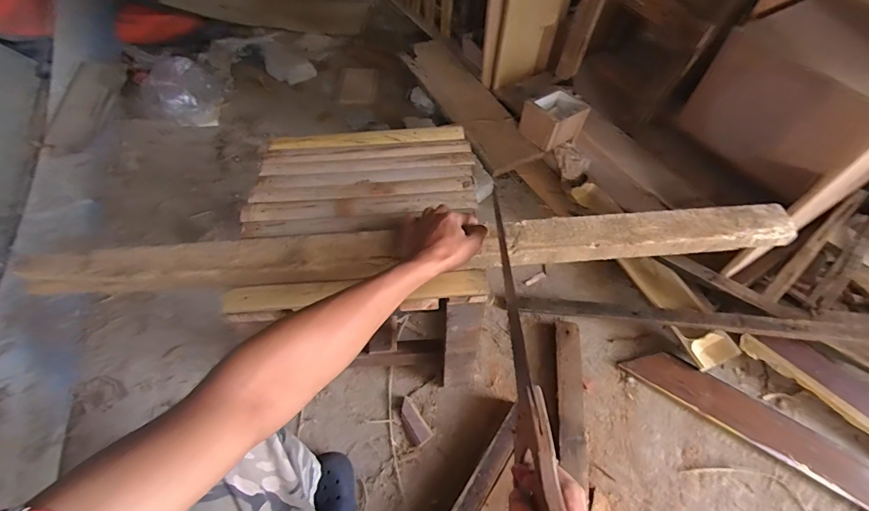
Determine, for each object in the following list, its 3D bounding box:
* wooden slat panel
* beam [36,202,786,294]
[{"bbox_3d":[-0.120,-0.138,0.697,0.375,0.030,0.242,-5,56,-2],"label":"wooden slat panel"},{"bbox_3d":[-0.001,-0.005,0.574,1.053,0.055,0.068,-4,56,-4],"label":"beam"}]

